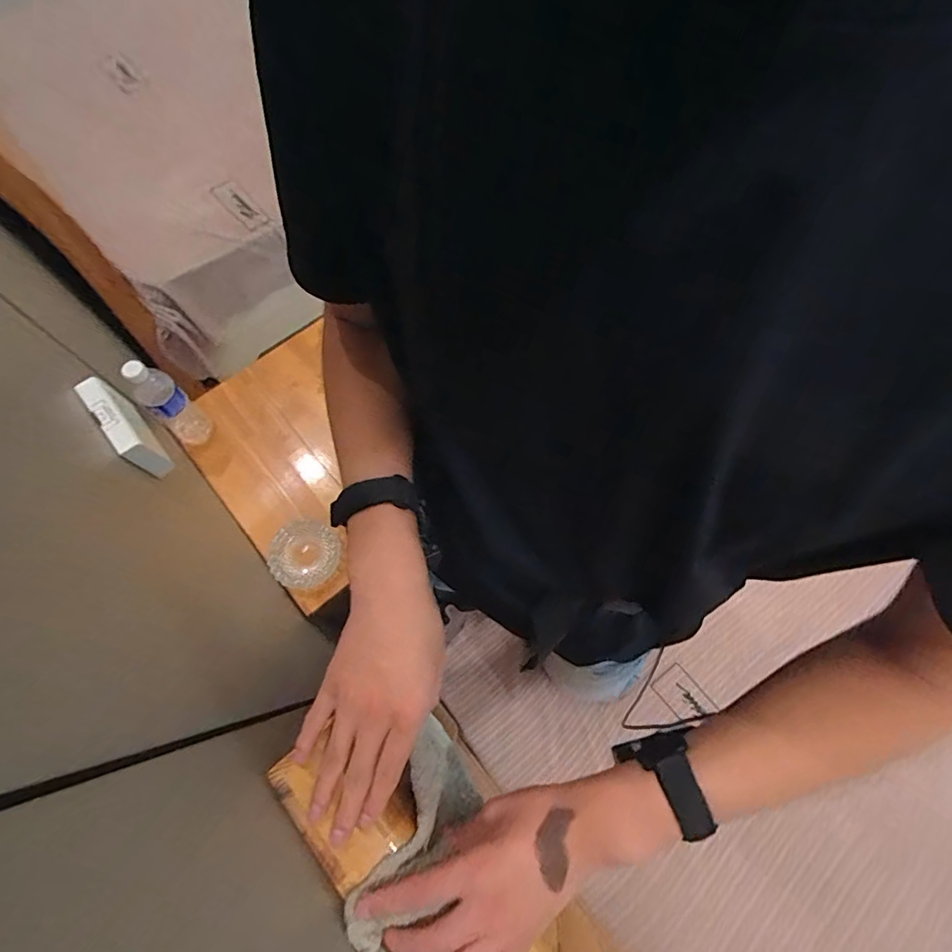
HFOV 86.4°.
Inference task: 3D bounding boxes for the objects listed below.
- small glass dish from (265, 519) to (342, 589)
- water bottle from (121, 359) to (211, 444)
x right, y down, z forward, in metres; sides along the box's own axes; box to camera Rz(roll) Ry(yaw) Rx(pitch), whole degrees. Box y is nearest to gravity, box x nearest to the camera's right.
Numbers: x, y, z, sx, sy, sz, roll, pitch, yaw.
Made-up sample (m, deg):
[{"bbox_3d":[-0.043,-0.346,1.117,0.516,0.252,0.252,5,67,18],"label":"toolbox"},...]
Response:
[{"bbox_3d":[-0.308,0.140,0.924,0.116,0.044,0.126,-1,68,1],"label":"small glass dish"},{"bbox_3d":[-0.528,-0.125,0.869,0.068,0.216,0.066,38,74,15],"label":"water bottle"}]

